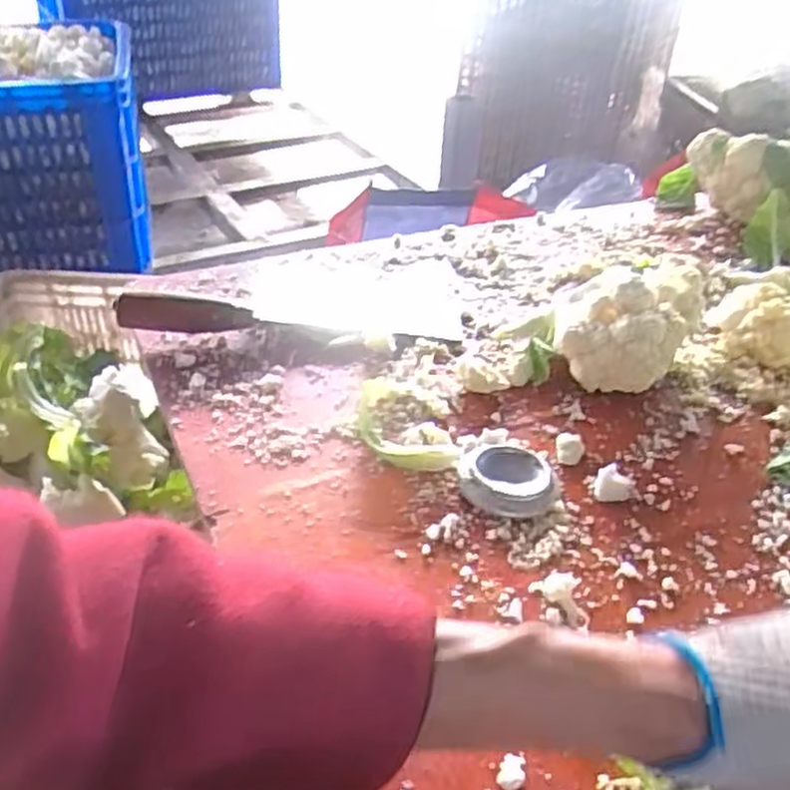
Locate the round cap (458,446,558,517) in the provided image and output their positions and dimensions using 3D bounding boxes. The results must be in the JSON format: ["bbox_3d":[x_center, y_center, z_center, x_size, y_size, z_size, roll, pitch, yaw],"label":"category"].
[{"bbox_3d":[0.068,0.051,0.480,0.056,0.011,0.056,2,38,-2],"label":"round cap"}]

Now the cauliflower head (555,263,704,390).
[{"bbox_3d":[0.169,-0.053,0.580,0.095,0.075,0.096,19,40,19],"label":"cauliflower head"}]

